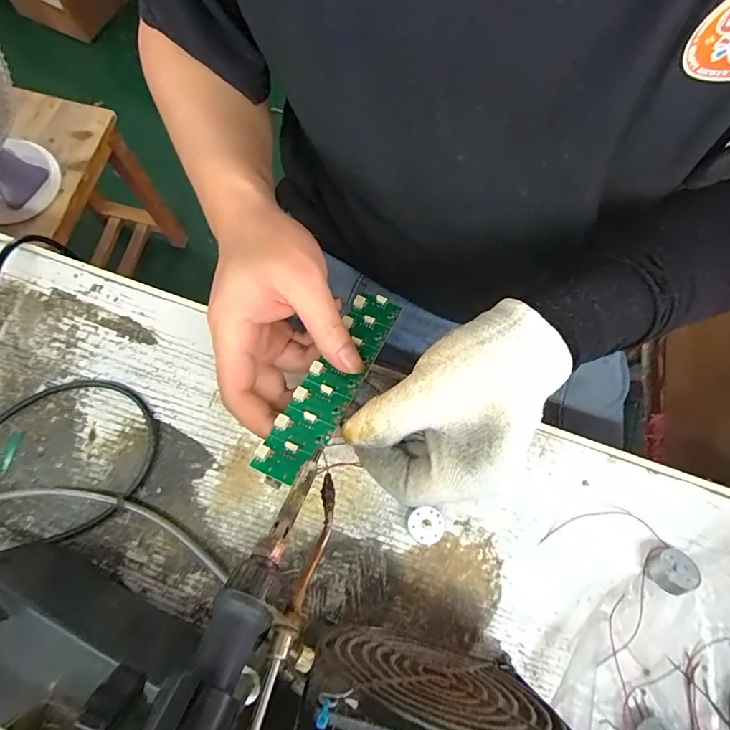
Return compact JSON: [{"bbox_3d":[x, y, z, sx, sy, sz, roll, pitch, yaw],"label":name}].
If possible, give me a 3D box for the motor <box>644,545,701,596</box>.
[{"bbox_3d":[0.192,0.128,0.271,0.024,0.018,0.021,-38,80,-10],"label":"motor"}]

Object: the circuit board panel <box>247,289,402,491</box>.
[{"bbox_3d":[-0.018,0.007,0.257,0.030,0.006,0.138,24,59,9],"label":"circuit board panel"}]

